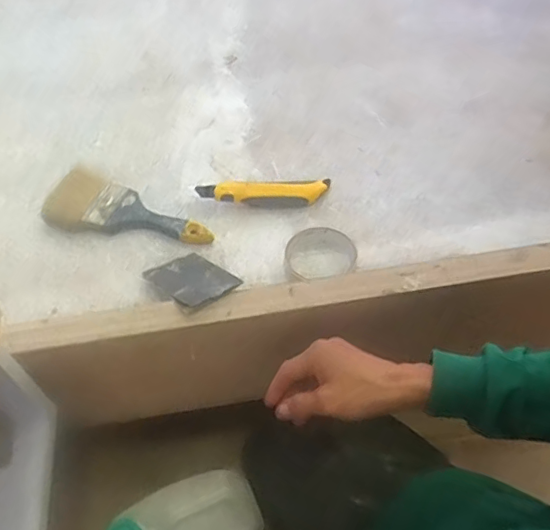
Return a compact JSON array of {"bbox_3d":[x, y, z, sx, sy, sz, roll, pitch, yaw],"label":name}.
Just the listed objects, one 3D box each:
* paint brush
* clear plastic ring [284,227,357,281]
[{"bbox_3d":[-0.181,-0.068,0.702,0.212,0.032,0.093,16,55,15],"label":"paint brush"},{"bbox_3d":[0.048,-0.014,0.651,0.085,0.027,0.065,-25,55,-16],"label":"clear plastic ring"}]

